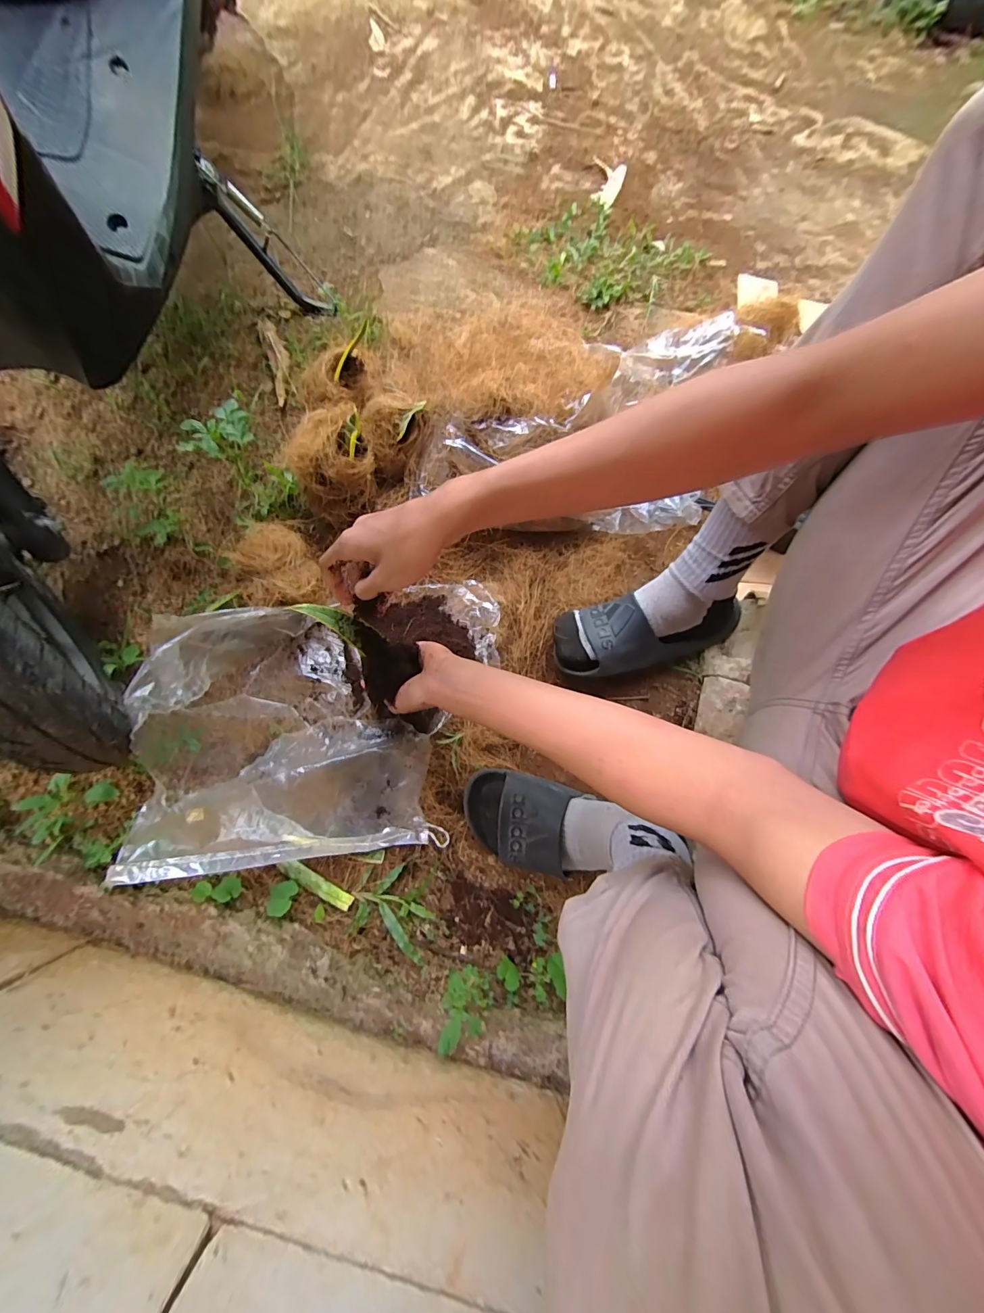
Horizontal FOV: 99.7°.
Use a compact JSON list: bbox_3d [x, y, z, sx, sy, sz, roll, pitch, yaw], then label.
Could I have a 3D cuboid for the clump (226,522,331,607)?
[{"bbox_3d":[-0.293,-0.126,0.564,0.097,0.058,0.125,-20,78,-5],"label":"clump"}]

